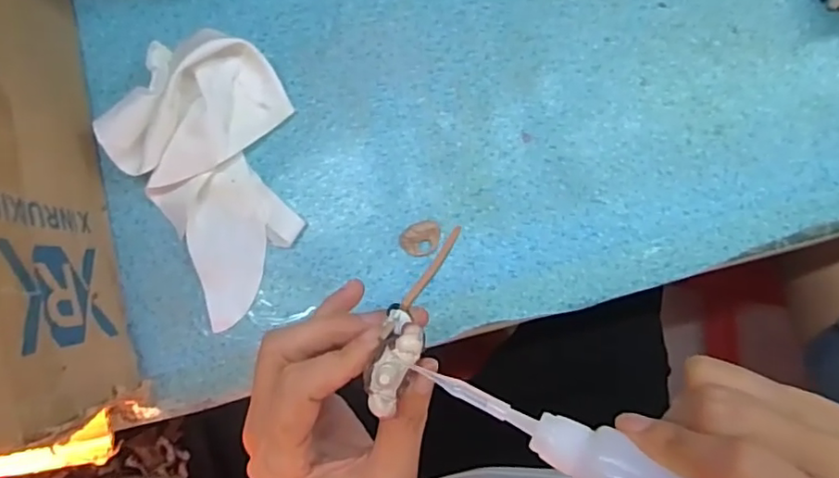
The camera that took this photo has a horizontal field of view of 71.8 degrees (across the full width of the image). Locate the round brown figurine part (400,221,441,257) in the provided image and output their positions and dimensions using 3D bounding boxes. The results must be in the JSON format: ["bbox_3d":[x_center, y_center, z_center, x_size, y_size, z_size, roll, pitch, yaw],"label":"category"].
[{"bbox_3d":[0.001,0.000,0.350,0.025,0.004,0.020,-21,87,-2],"label":"round brown figurine part"}]

